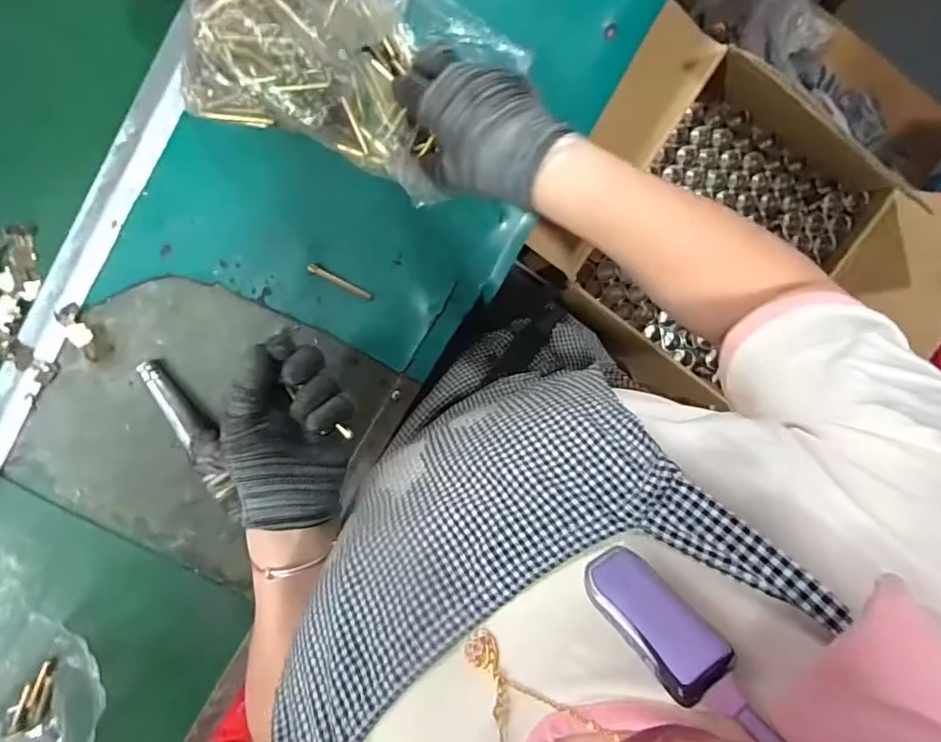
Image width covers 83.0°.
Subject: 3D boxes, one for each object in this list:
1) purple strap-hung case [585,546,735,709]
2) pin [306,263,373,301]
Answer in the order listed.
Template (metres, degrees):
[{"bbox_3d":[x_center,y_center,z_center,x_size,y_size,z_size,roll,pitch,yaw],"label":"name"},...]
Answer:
[{"bbox_3d":[0.064,0.089,0.191,0.025,0.053,0.013,-29,135,-16],"label":"purple strap-hung case"},{"bbox_3d":[-0.112,-0.076,0.458,0.058,0.004,0.007,27,97,-5],"label":"pin"}]

